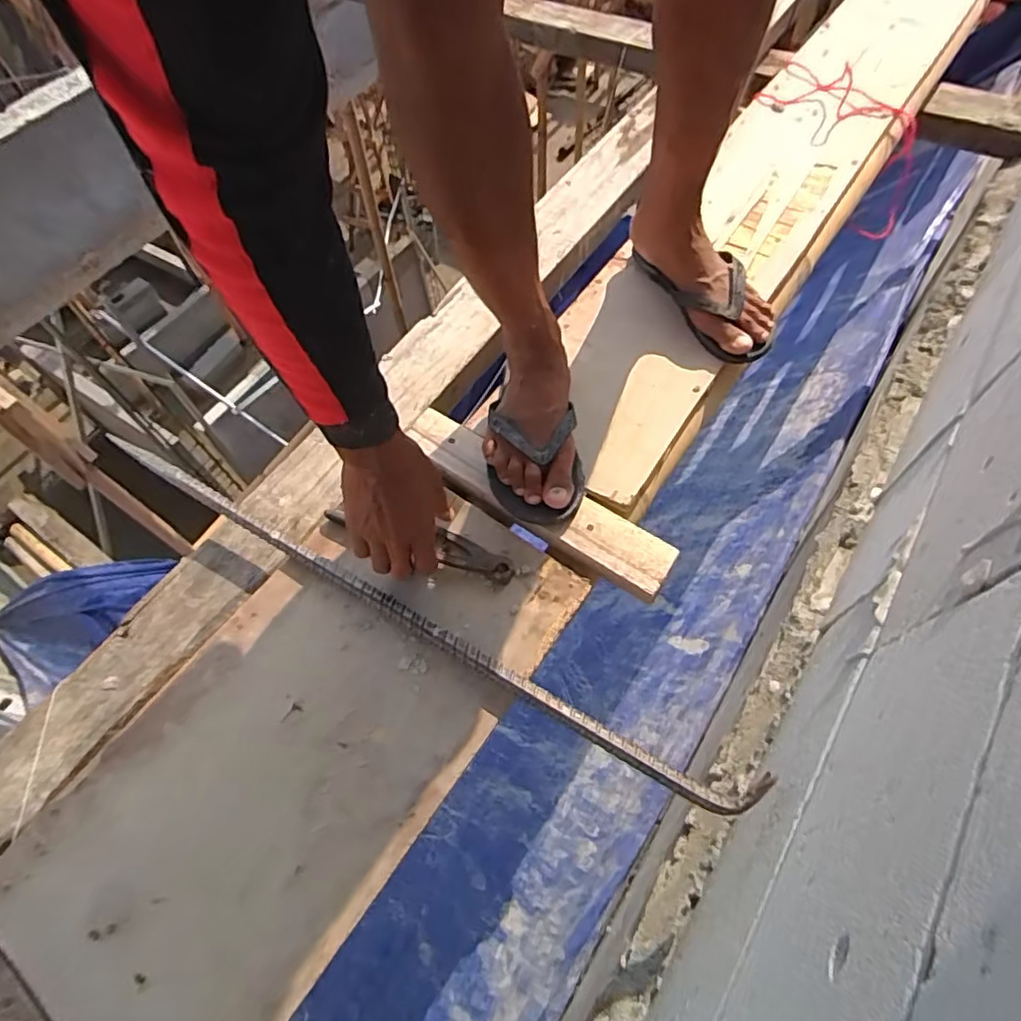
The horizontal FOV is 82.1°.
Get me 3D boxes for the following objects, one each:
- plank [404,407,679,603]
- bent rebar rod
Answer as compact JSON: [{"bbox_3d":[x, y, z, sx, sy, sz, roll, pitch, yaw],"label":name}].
[{"bbox_3d":[0.022,-0.012,0.660,0.336,0.041,0.064,30,67,20],"label":"plank"},{"bbox_3d":[-0.126,0.090,0.604,0.777,0.047,0.040,25,65,18],"label":"bent rebar rod"}]

